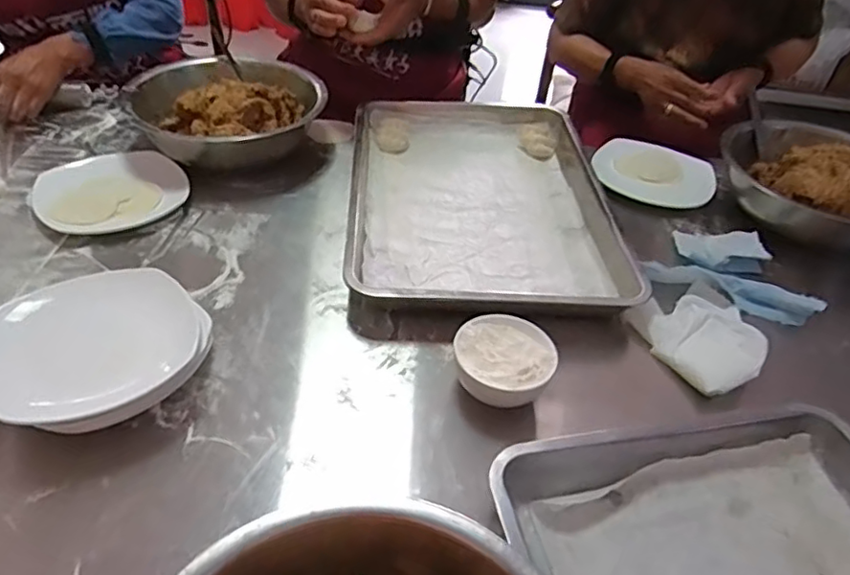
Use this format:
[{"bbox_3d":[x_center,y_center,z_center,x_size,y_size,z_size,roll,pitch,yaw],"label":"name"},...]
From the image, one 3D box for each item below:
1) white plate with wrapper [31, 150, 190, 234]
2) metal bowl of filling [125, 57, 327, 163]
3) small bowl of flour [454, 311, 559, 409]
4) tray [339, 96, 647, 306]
[{"bbox_3d":[-0.406,-0.132,0.790,0.171,0.026,0.177,4,40,-3],"label":"white plate with wrapper"},{"bbox_3d":[-0.282,-0.247,0.886,0.239,0.101,0.229,4,40,-3],"label":"metal bowl of filling"},{"bbox_3d":[0.073,0.078,0.595,0.092,0.052,0.103,-13,46,-19],"label":"small bowl of flour"},{"bbox_3d":[0.067,-0.122,0.818,0.315,0.066,0.461,2,40,-5],"label":"tray"}]

